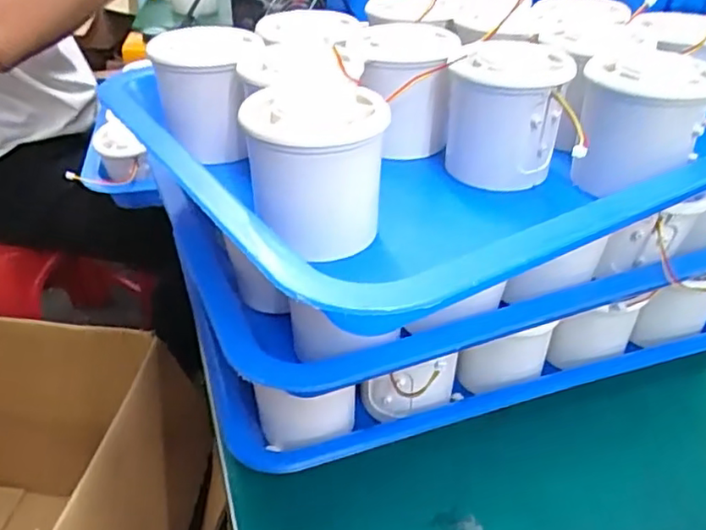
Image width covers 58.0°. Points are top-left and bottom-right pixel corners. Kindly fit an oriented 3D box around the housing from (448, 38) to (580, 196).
[{"bbox_3d":[0.076,-0.074,0.312,0.052,0.060,0.053,17,38,20],"label":"housing"}]

